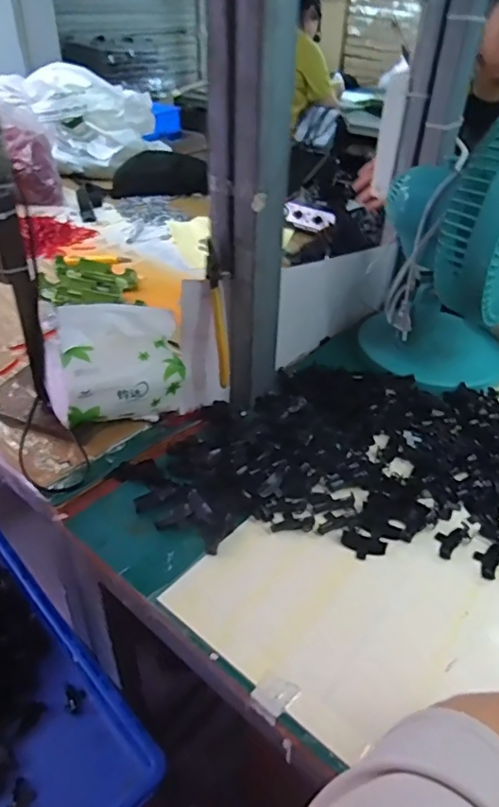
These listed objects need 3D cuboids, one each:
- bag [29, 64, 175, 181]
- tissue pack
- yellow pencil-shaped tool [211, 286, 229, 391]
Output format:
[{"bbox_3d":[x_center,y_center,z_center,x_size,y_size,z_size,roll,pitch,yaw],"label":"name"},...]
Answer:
[{"bbox_3d":[-0.399,-0.721,1.402,0.283,0.209,0.228,-10,39,-15],"label":"bag"},{"bbox_3d":[-0.143,-0.037,0.600,0.141,0.128,0.074,-13,41,-18],"label":"tissue pack"},{"bbox_3d":[-0.031,-0.070,0.591,0.011,0.104,0.009,-10,16,-15],"label":"yellow pencil-shaped tool"}]

